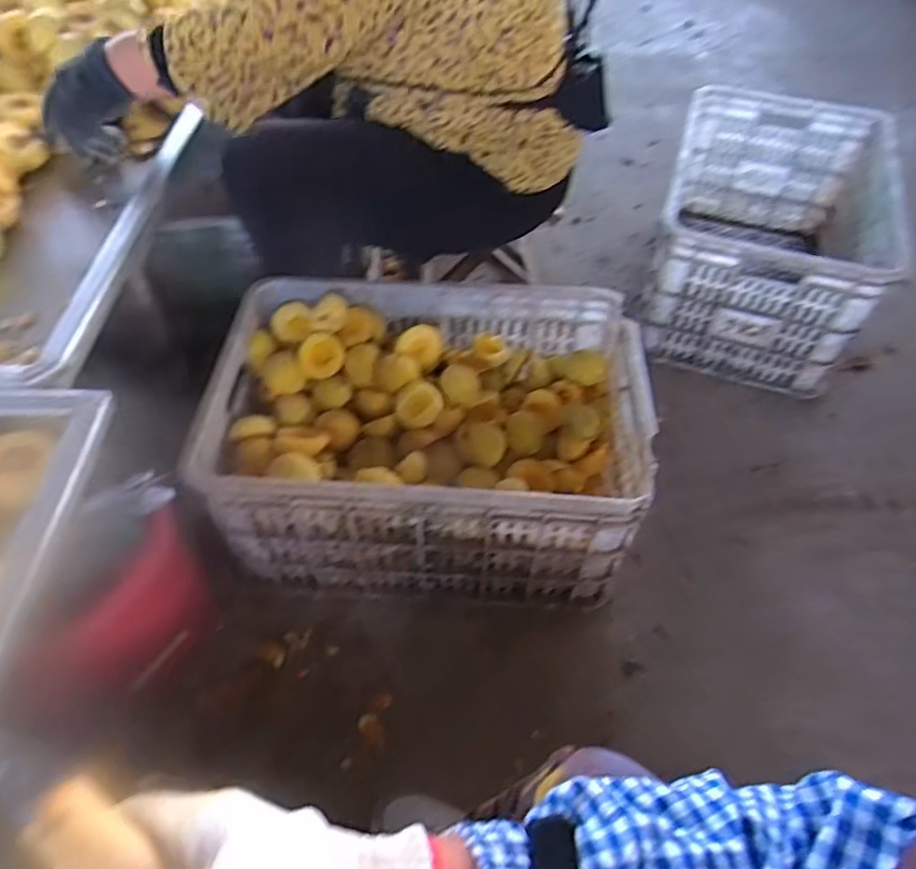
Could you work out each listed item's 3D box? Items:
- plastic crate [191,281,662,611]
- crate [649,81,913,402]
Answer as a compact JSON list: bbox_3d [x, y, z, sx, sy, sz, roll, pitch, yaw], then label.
[{"bbox_3d":[-0.034,-0.008,0.893,0.541,0.237,0.380,3,52,0],"label":"plastic crate"},{"bbox_3d":[0.592,-0.417,1.228,0.373,0.308,0.548,15,53,10],"label":"crate"}]

